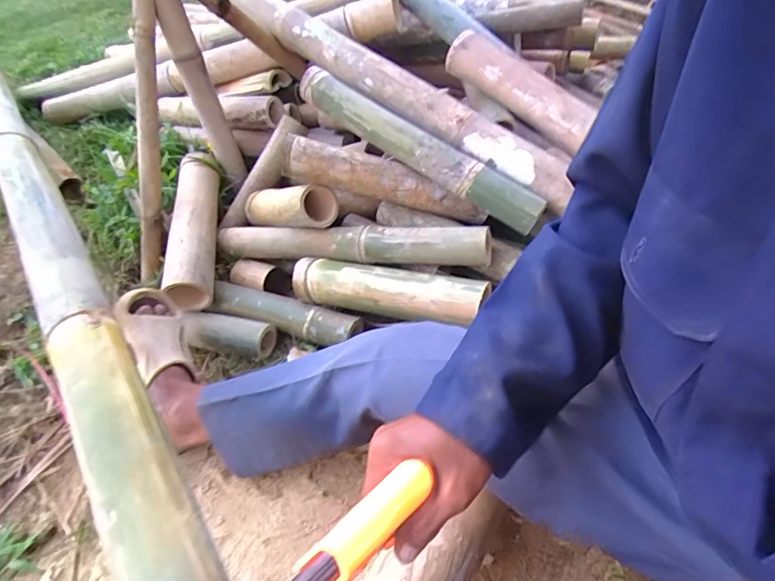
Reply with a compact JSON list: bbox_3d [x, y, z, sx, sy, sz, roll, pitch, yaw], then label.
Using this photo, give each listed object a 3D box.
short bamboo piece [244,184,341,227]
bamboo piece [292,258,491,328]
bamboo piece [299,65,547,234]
[{"bbox_3d":[-0.209,-0.167,0.845,0.241,0.075,0.070,10,47,39],"label":"short bamboo piece"},{"bbox_3d":[-0.008,-0.003,0.737,0.342,0.083,0.072,15,51,19],"label":"bamboo piece"},{"bbox_3d":[0.047,-0.243,0.741,0.472,0.083,0.066,34,57,12],"label":"bamboo piece"}]

